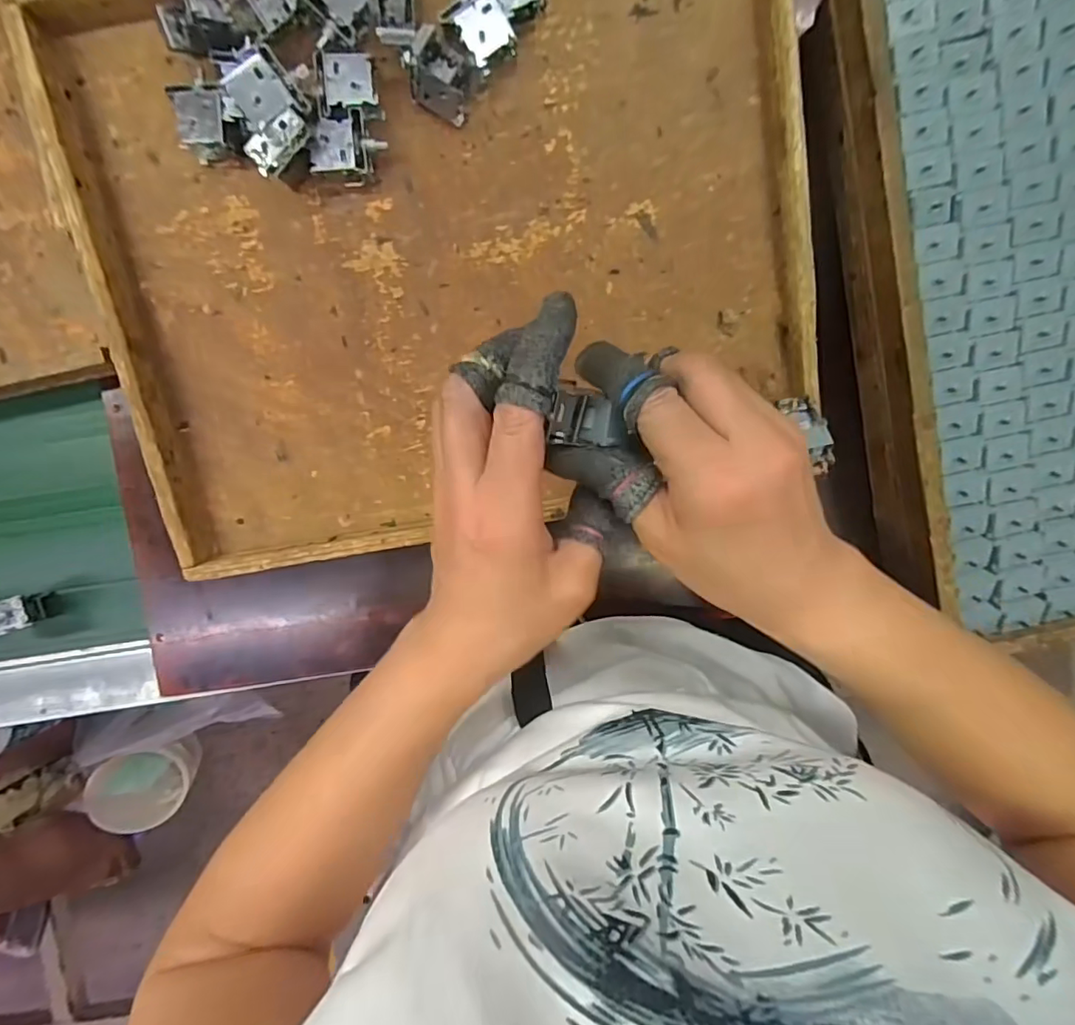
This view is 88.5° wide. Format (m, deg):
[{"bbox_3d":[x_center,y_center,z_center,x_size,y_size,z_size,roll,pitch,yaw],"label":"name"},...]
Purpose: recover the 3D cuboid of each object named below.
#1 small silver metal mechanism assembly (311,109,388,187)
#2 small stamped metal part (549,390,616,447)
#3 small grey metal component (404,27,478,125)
[{"bbox_3d":[-0.127,-0.247,0.375,0.045,0.025,0.038,0,95,0],"label":"small silver metal mechanism assembly"},{"bbox_3d":[0.019,-0.042,0.243,0.026,0.010,0.022,2,99,4],"label":"small stamped metal part"},{"bbox_3d":[-0.062,-0.289,0.365,0.034,0.045,0.037,30,94,-2],"label":"small grey metal component"}]

